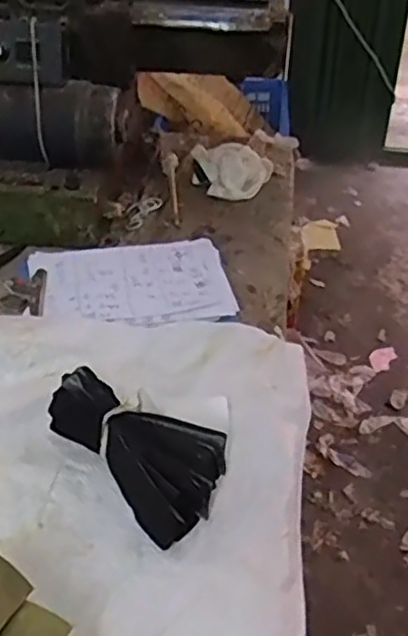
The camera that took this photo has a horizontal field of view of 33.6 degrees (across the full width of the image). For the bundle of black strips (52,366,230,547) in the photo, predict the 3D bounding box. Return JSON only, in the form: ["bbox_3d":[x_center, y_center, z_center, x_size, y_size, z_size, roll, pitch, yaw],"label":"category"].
[{"bbox_3d":[-0.050,0.095,0.519,0.073,0.051,0.159,-28,49,-34],"label":"bundle of black strips"}]

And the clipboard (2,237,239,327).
[{"bbox_3d":[-0.084,-0.040,0.710,0.216,0.015,0.157,-2,39,-8],"label":"clipboard"}]

